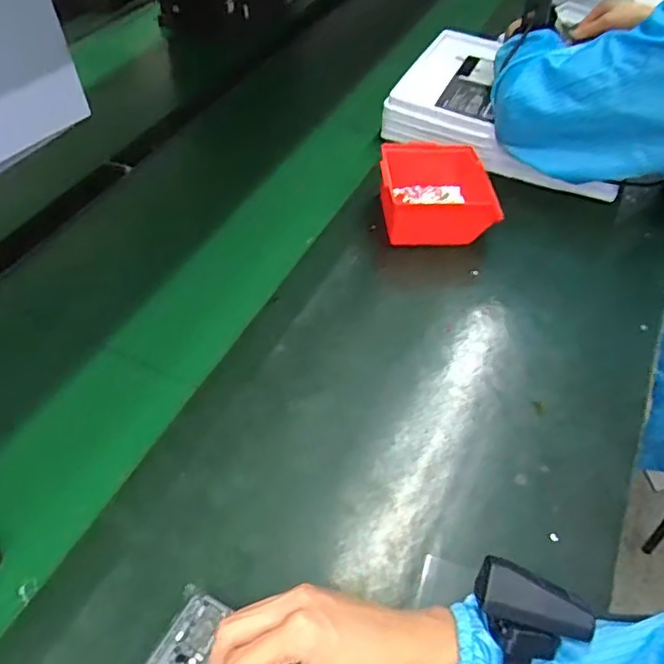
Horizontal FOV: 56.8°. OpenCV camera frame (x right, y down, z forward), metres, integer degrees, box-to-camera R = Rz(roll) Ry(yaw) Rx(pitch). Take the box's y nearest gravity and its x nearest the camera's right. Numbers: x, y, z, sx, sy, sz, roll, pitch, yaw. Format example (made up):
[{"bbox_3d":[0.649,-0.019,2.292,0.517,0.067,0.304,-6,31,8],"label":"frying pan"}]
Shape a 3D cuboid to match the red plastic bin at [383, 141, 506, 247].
[{"bbox_3d":[0.131,-0.168,0.756,0.141,0.068,0.134,2,49,2],"label":"red plastic bin"}]

